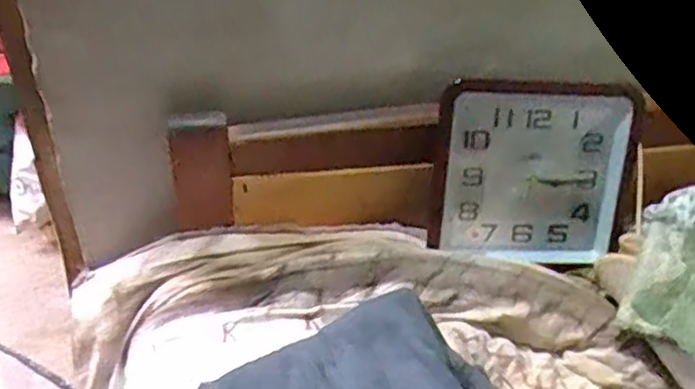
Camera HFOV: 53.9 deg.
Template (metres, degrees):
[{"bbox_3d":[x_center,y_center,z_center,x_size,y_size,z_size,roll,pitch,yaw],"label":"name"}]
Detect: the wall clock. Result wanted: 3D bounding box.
[{"bbox_3d":[0.286,-0.027,1.038,0.297,0.276,0.041,1,14,-7],"label":"wall clock"}]

